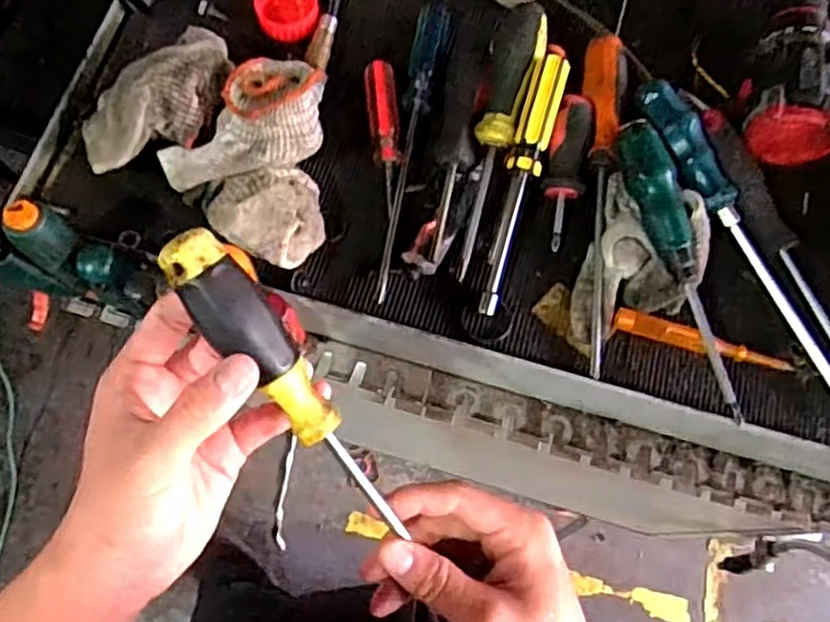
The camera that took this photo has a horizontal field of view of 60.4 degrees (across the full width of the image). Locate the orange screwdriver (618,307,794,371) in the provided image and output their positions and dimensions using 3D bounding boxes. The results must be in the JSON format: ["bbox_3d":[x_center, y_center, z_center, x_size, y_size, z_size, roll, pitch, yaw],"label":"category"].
[{"bbox_3d":[0.181,0.020,0.449,0.109,0.012,0.015,19,72,6],"label":"orange screwdriver"}]

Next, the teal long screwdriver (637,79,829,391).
[{"bbox_3d":[0.215,-0.049,0.459,0.028,0.030,0.236,-29,74,-10],"label":"teal long screwdriver"}]

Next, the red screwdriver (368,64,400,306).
[{"bbox_3d":[-0.020,-0.123,0.497,0.019,0.012,0.111,-5,71,-2],"label":"red screwdriver"}]

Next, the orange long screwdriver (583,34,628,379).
[{"bbox_3d":[0.121,-0.081,0.478,0.028,0.022,0.246,8,71,2],"label":"orange long screwdriver"}]

